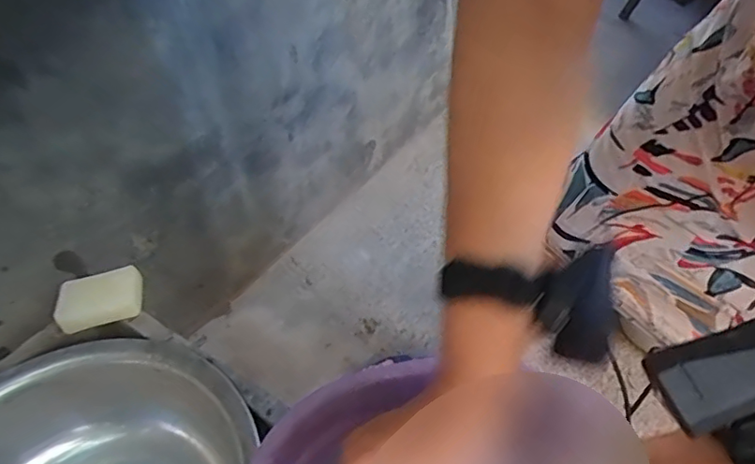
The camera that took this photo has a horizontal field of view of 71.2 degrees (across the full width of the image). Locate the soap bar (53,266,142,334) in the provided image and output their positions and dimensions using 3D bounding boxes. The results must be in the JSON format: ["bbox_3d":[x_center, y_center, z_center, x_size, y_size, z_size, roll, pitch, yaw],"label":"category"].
[{"bbox_3d":[-0.346,0.083,0.660,0.096,0.032,0.063,-16,42,-11],"label":"soap bar"}]

